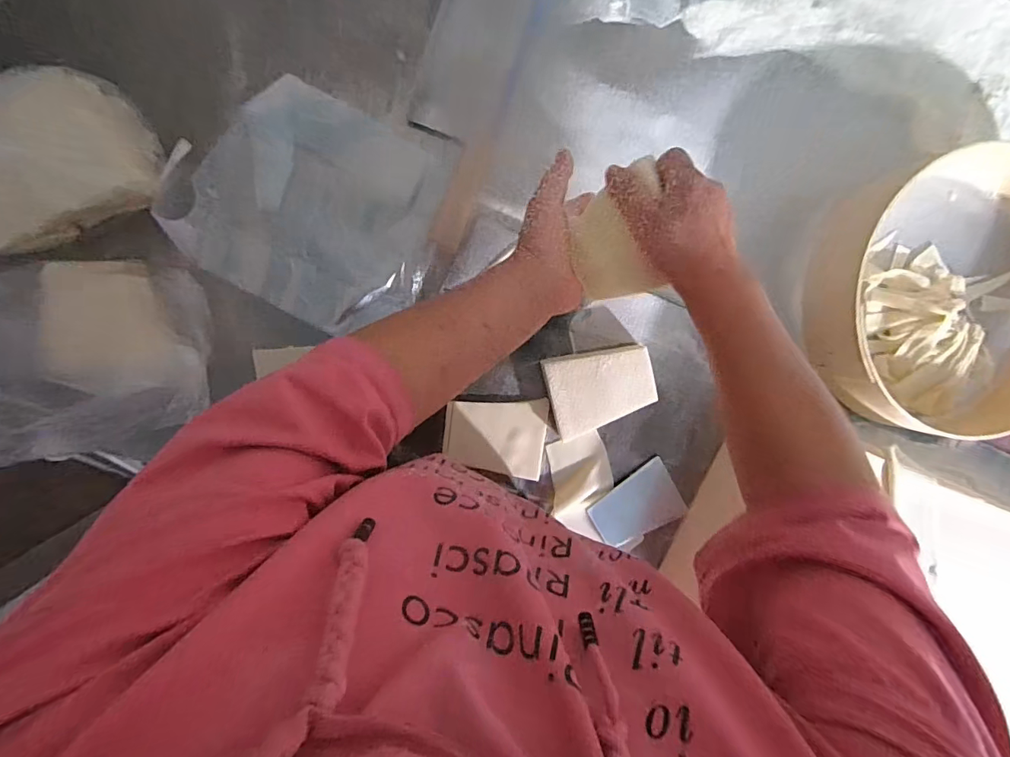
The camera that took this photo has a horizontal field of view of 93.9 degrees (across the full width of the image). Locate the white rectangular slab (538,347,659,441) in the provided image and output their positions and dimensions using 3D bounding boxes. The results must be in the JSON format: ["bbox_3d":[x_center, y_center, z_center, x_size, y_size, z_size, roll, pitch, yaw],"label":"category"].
[{"bbox_3d":[0.102,0.008,0.514,0.111,0.031,0.082,-16,98,-2],"label":"white rectangular slab"}]

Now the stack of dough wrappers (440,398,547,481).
[{"bbox_3d":[-0.010,0.066,0.526,0.111,0.004,0.087,6,97,-5],"label":"stack of dough wrappers"}]

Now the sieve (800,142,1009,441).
[{"bbox_3d":[0.495,-0.099,0.516,0.283,0.074,0.310,-1,101,-4],"label":"sieve"}]

